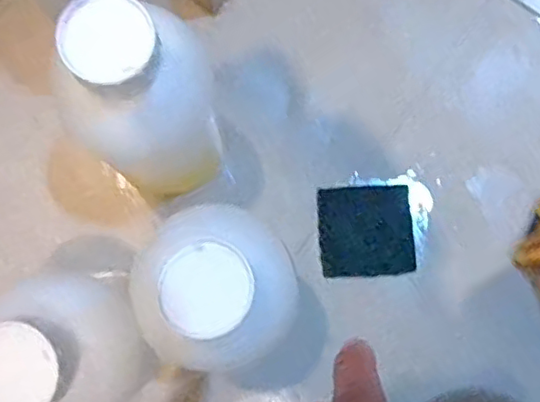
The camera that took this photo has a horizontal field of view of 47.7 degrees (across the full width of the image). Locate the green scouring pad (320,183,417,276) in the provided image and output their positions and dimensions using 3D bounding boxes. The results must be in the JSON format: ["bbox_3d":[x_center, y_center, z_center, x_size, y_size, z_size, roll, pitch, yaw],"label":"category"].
[{"bbox_3d":[0.081,0.025,0.513,0.079,0.008,0.075,-3,84,-1],"label":"green scouring pad"}]

